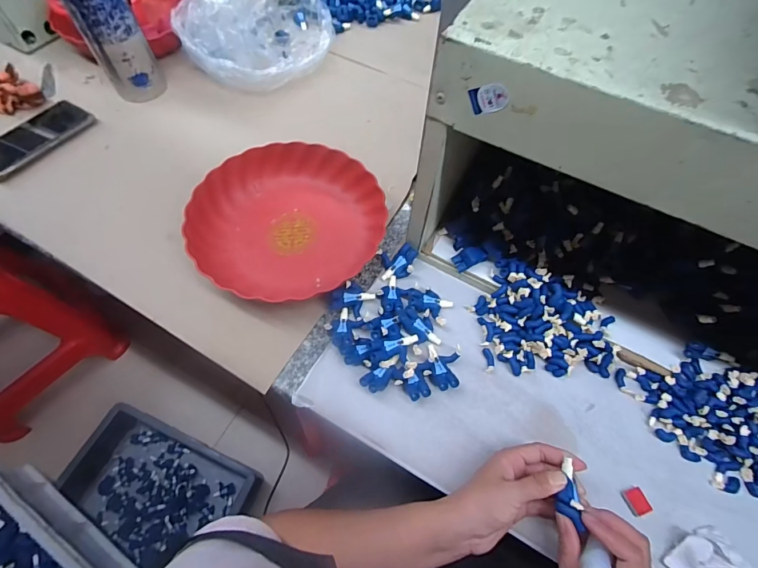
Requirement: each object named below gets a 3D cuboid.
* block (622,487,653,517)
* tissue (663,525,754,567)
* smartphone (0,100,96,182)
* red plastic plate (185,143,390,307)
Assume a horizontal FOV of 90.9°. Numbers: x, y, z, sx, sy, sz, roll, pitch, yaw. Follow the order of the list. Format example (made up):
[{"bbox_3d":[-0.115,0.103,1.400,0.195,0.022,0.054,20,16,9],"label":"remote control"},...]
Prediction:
[{"bbox_3d":[0.257,0.217,0.372,0.018,0.006,0.023,-15,64,-11],"label":"block"},{"bbox_3d":[0.311,0.264,0.342,0.063,0.014,0.066,-31,67,-18],"label":"tissue"},{"bbox_3d":[-0.529,-0.223,0.570,0.083,0.016,0.162,30,64,13],"label":"smartphone"},{"bbox_3d":[-0.116,-0.082,0.491,0.236,0.050,0.225,1,62,-2],"label":"red plastic plate"}]

